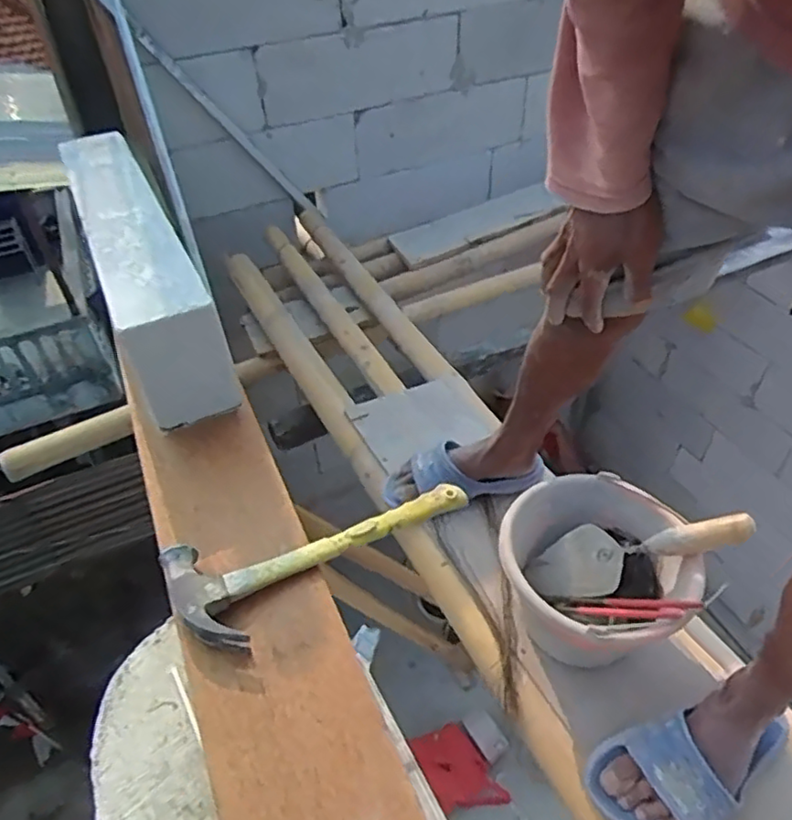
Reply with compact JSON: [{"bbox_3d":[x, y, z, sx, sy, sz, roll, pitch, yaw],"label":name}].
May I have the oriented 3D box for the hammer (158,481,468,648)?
[{"bbox_3d":[-0.068,0.116,0.592,0.282,0.041,0.118,-26,47,-22],"label":"hammer"}]

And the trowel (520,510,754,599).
[{"bbox_3d":[0.300,0.179,0.798,0.286,0.039,0.081,-23,36,28],"label":"trowel"}]

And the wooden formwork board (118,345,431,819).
[{"bbox_3d":[-0.123,0.173,0.548,0.140,0.026,0.612,-19,45,-15],"label":"wooden formwork board"}]

